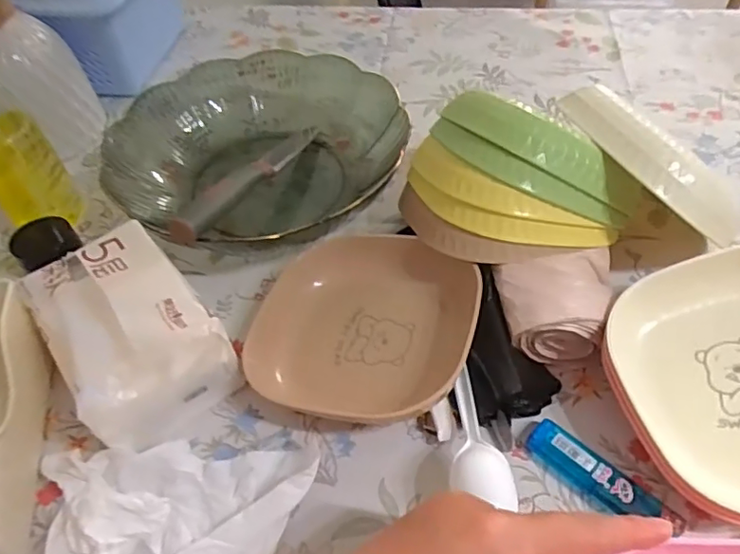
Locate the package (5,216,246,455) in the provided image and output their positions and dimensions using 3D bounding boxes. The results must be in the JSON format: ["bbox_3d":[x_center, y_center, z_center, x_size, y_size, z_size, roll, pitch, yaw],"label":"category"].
[{"bbox_3d":[-0.158,0.028,0.362,0.084,0.076,0.145,-35,56,-22],"label":"package"}]

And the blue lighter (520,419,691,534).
[{"bbox_3d":[0.127,0.111,0.314,0.024,0.013,0.085,-39,57,-25],"label":"blue lighter"}]

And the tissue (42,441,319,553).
[{"bbox_3d":[-0.109,0.137,0.305,0.148,0.023,0.093,-1,50,4],"label":"tissue"}]

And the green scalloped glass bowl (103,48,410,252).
[{"bbox_3d":[-0.092,-0.104,0.476,0.235,0.063,0.241,-2,50,3],"label":"green scalloped glass bowl"}]

